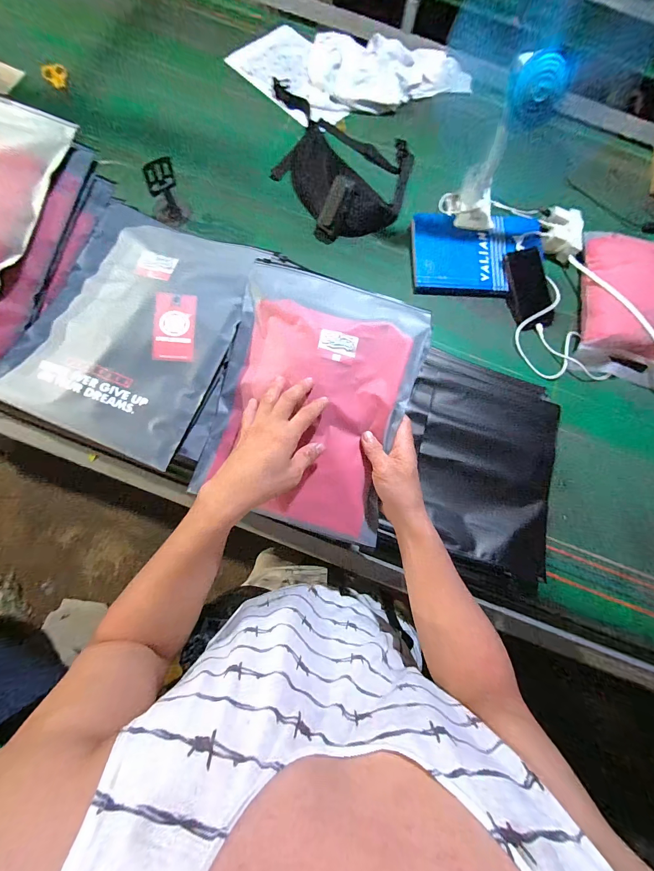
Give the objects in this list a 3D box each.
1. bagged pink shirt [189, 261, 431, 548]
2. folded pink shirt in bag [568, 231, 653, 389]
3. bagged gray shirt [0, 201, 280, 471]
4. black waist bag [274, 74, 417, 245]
[{"bbox_3d":[-0.019,-0.051,0.429,0.247,0.049,0.329,15,80,2],"label":"bagged pink shirt"},{"bbox_3d":[0.655,-0.276,0.673,0.231,0.064,0.327,11,79,1],"label":"folded pink shirt in bag"},{"bbox_3d":[-0.253,-0.155,0.426,0.246,0.038,0.330,21,77,1],"label":"bagged gray shirt"},{"bbox_3d":[0.039,-0.638,0.715,0.318,0.075,0.409,-2,80,-1],"label":"black waist bag"}]

